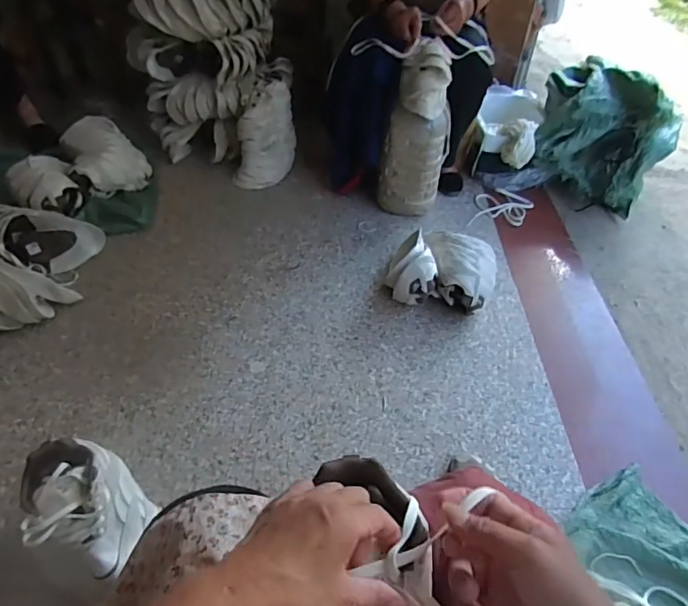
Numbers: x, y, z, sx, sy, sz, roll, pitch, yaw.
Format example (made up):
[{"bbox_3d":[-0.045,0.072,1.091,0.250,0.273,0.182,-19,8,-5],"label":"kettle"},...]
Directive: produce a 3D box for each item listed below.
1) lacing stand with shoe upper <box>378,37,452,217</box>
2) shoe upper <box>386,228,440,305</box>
[{"bbox_3d":[0.201,-0.452,1.359,0.169,0.433,0.139,12,45,8],"label":"lacing stand with shoe upper"},{"bbox_3d":[0.168,-0.100,1.232,0.118,0.118,0.247,5,44,1],"label":"shoe upper"}]

